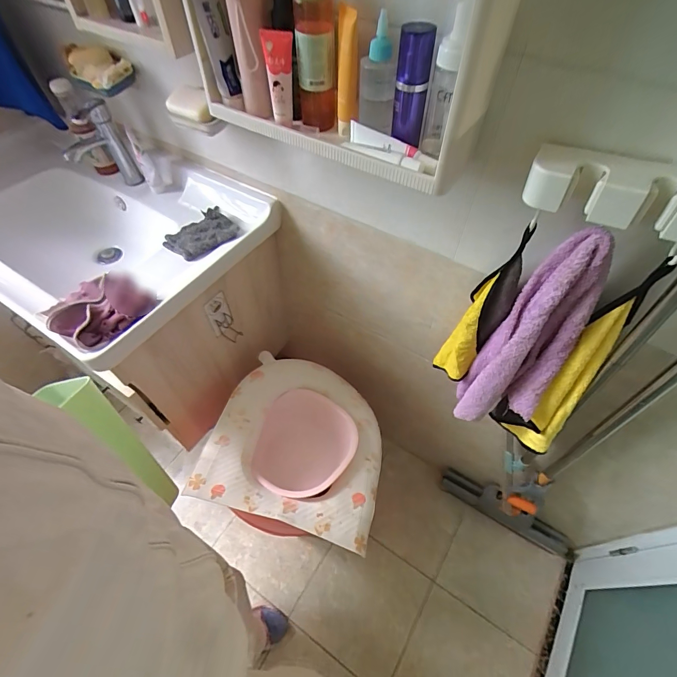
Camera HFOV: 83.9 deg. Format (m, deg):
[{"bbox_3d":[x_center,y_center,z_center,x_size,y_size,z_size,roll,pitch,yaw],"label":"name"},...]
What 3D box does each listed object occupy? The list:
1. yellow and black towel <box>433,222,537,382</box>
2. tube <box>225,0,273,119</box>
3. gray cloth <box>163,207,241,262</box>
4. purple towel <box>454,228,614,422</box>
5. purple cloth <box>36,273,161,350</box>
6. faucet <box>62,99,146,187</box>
[{"bbox_3d":[0.228,-0.034,0.623,0.050,0.325,0.070,-31,60,-19],"label":"yellow and black towel"},{"bbox_3d":[-0.125,-0.406,0.537,0.050,0.149,0.063,-7,55,-4],"label":"tube"},{"bbox_3d":[-0.291,-0.223,0.802,0.107,0.029,0.133,35,62,22],"label":"gray cloth"},{"bbox_3d":[0.289,0.026,0.582,0.124,0.387,0.071,29,60,19],"label":"purple towel"},{"bbox_3d":[-0.423,-0.055,0.665,0.164,0.035,0.148,32,61,20],"label":"purple cloth"},{"bbox_3d":[-0.535,-0.413,0.845,0.066,0.187,0.125,38,64,24],"label":"faucet"}]

